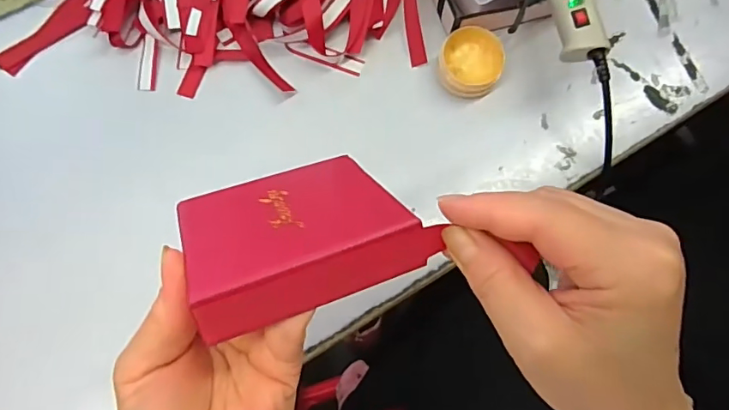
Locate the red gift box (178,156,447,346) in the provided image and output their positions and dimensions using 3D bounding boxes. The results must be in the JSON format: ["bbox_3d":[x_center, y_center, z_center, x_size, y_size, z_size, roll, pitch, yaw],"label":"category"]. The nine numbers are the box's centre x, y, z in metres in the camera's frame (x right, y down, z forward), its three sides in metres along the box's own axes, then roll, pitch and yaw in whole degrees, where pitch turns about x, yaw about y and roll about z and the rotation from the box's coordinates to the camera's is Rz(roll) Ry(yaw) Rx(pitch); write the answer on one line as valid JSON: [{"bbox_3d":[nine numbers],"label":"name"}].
[{"bbox_3d":[-0.031,0.010,0.217,0.090,0.092,0.018,-19,121,-21],"label":"red gift box"}]

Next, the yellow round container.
[{"bbox_3d":[0.089,-0.119,0.424,0.051,0.019,0.053,0,75,0],"label":"yellow round container"}]

